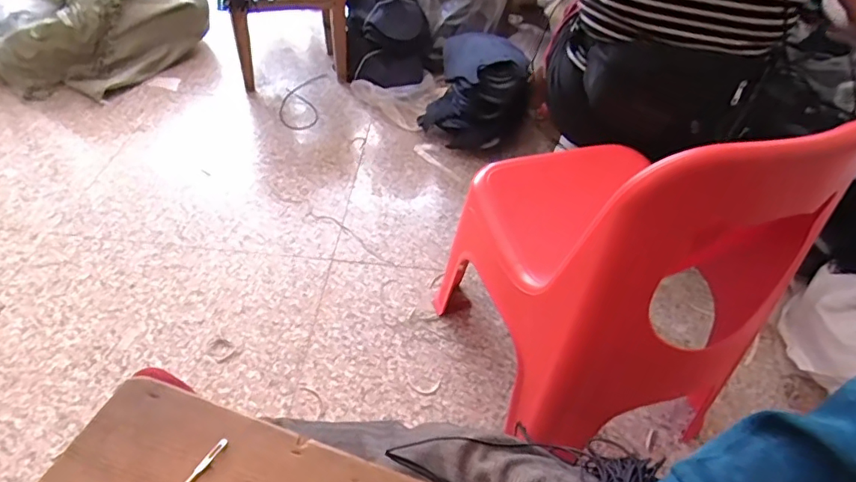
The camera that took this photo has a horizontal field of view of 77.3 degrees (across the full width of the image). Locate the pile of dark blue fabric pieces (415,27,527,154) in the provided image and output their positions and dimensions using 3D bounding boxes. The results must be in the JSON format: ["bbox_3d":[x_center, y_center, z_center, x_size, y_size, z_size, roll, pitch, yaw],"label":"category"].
[{"bbox_3d":[0.138,-0.402,1.477,0.272,0.246,0.209,20,47,15],"label":"pile of dark blue fabric pieces"}]

